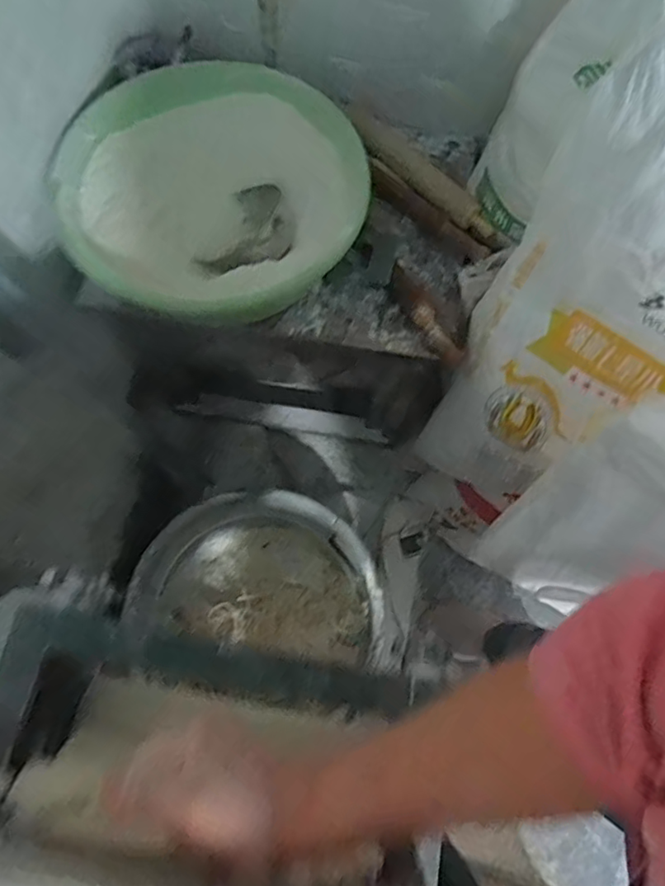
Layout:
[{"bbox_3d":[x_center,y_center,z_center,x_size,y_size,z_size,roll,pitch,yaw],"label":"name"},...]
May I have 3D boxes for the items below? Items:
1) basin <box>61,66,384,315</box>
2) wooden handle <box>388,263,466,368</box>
[{"bbox_3d":[-0.171,-0.347,0.817,0.411,0.121,0.369,-34,75,-13],"label":"basin"},{"bbox_3d":[0.133,-0.188,0.848,0.046,0.030,0.171,-26,73,-10],"label":"wooden handle"}]

